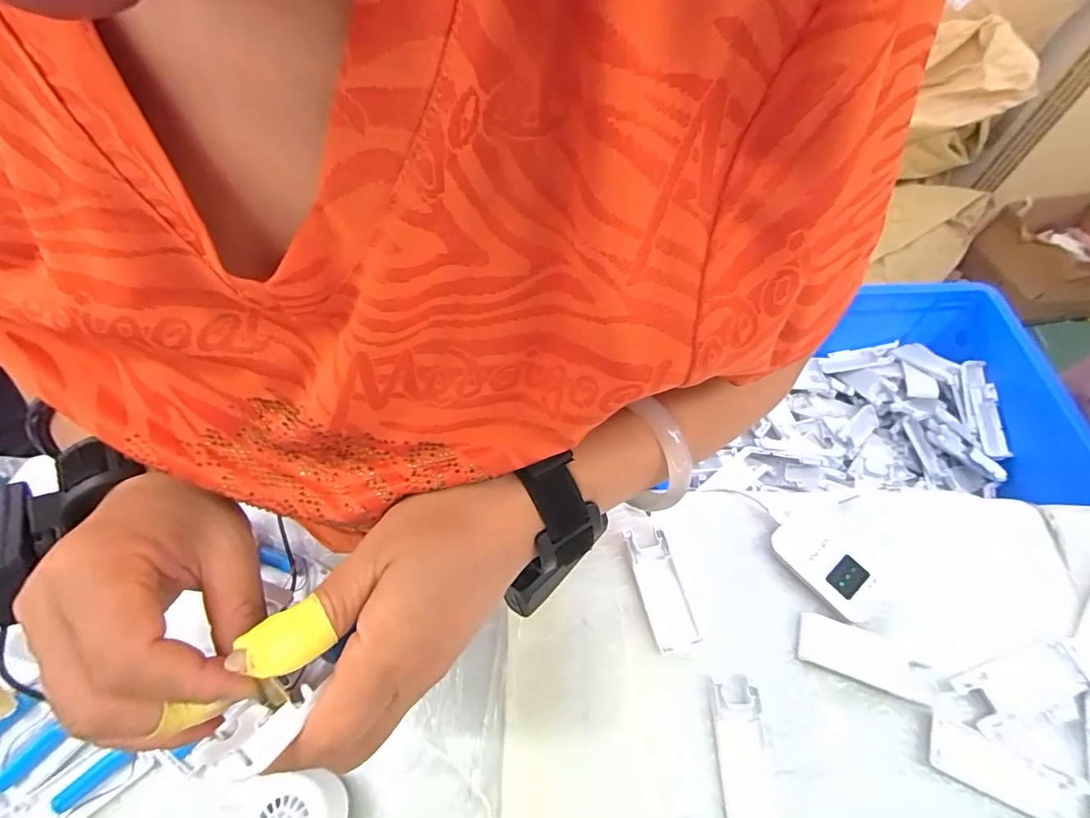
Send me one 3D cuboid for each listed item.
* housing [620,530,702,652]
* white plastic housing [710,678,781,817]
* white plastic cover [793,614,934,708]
[{"bbox_3d":[0.103,0.159,0.436,0.037,0.015,0.099,-12,61,-7],"label":"housing"},{"bbox_3d":[0.154,0.269,0.376,0.039,0.012,0.100,1,60,1],"label":"white plastic housing"},{"bbox_3d":[0.269,0.208,0.415,0.104,0.007,0.042,18,61,10],"label":"white plastic cover"}]

